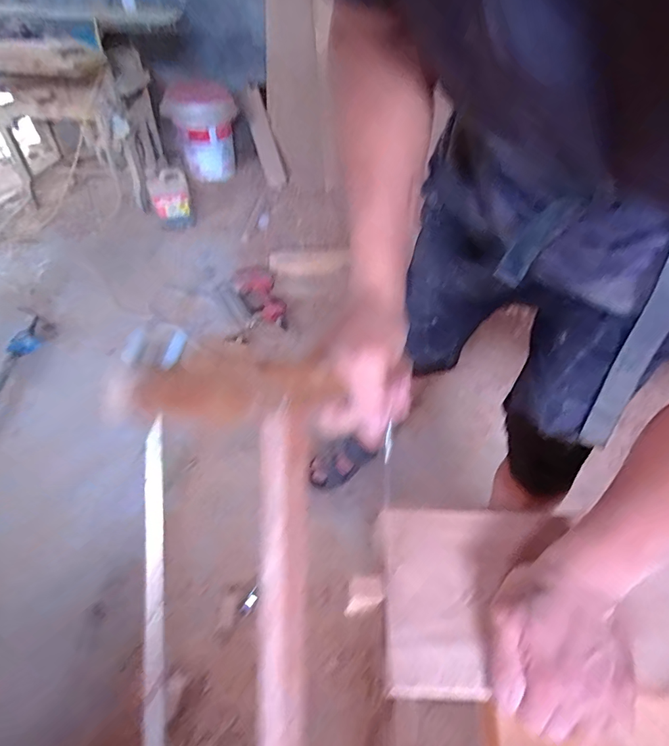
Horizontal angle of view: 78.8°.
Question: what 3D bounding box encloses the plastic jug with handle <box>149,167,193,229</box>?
[{"bbox_3d":[-0.679,-0.713,1.708,0.152,0.239,0.149,-15,47,-16],"label":"plastic jug with handle"}]

